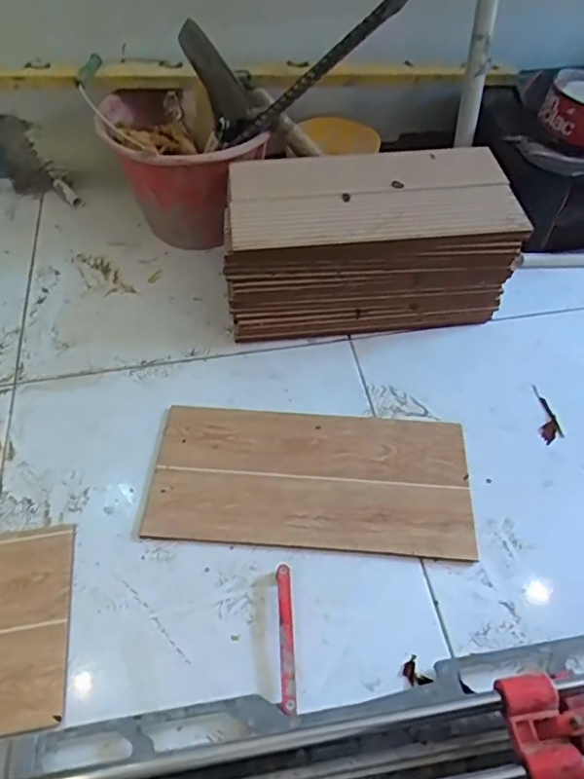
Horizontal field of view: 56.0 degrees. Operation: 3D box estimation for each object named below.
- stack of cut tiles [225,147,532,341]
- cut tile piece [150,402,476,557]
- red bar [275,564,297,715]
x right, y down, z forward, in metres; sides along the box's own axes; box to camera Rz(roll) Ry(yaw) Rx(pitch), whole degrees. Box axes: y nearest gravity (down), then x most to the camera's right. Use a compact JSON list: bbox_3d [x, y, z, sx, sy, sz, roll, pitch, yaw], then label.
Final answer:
[{"bbox_3d":[0.105,-0.220,0.832,0.400,0.184,0.204,-5,53,-4],"label":"stack of cut tiles"},{"bbox_3d":[0.024,0.112,0.691,0.386,0.012,0.185,3,53,2],"label":"cut tile piece"},{"bbox_3d":[-0.006,0.259,0.577,0.014,0.019,0.140,-2,53,-2],"label":"red bar"}]

